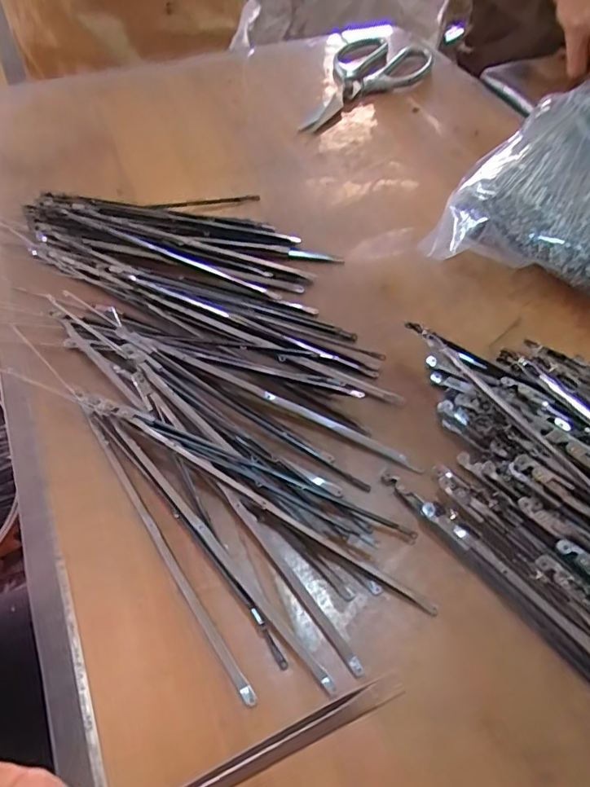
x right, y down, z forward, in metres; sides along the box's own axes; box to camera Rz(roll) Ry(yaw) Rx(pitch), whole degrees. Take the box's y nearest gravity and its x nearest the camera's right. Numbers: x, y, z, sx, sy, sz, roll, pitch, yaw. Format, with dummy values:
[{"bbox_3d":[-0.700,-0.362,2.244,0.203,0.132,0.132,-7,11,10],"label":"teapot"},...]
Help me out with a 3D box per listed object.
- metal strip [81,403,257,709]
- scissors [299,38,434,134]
[{"bbox_3d":[-0.067,0.068,0.262,0.007,0.007,0.173,-28,60,-21],"label":"metal strip"},{"bbox_3d":[0.057,-0.315,0.540,0.089,0.009,0.207,39,62,23],"label":"scissors"}]

